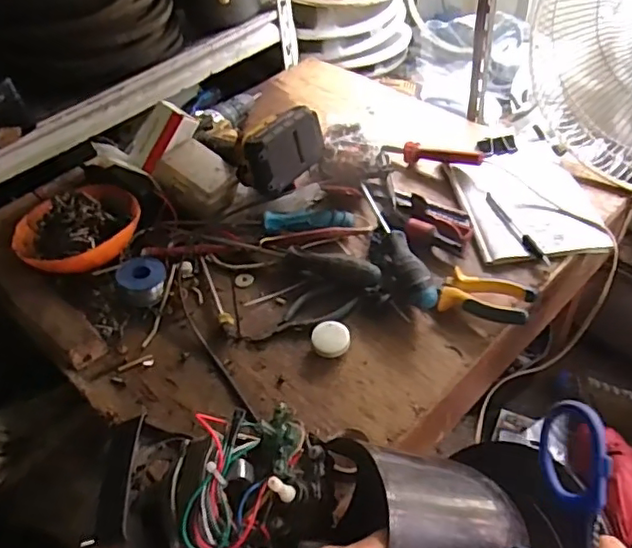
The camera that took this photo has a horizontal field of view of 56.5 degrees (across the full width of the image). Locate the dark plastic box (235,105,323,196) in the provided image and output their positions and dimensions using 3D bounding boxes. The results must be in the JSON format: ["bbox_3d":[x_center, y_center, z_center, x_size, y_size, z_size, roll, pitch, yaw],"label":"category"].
[{"bbox_3d":[-0.044,-0.164,0.767,0.060,0.071,0.120,32,58,32],"label":"dark plastic box"}]

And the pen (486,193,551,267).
[{"bbox_3d":[0.238,-0.056,0.703,0.010,0.010,0.127,-18,47,-10],"label":"pen"}]

